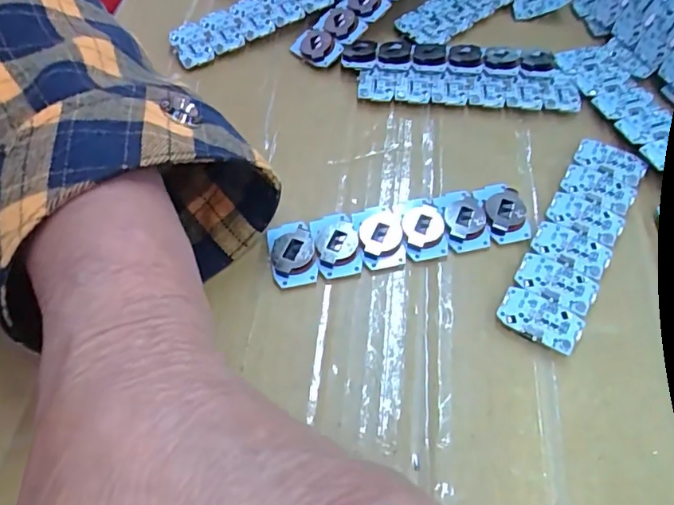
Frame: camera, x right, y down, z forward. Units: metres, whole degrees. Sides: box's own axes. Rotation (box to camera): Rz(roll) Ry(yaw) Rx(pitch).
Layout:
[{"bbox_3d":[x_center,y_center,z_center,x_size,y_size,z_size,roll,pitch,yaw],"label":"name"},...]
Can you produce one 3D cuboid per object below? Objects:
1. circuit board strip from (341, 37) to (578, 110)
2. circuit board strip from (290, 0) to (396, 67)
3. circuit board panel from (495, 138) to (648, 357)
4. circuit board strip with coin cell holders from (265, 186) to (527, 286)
[{"bbox_3d":[0.062,-0.092,0.275,0.112,0.009,0.044,3,56,5],"label":"circuit board strip"},{"bbox_3d":[0.023,-0.142,0.295,0.111,0.009,0.025,-44,67,-11],"label":"circuit board strip"},{"bbox_3d":[0.099,-0.006,0.223,0.029,0.007,0.105,26,61,19],"label":"circuit board panel"},{"bbox_3d":[0.026,-0.009,0.225,0.105,0.005,0.029,-12,56,-6],"label":"circuit board strip with coin cell holders"}]

